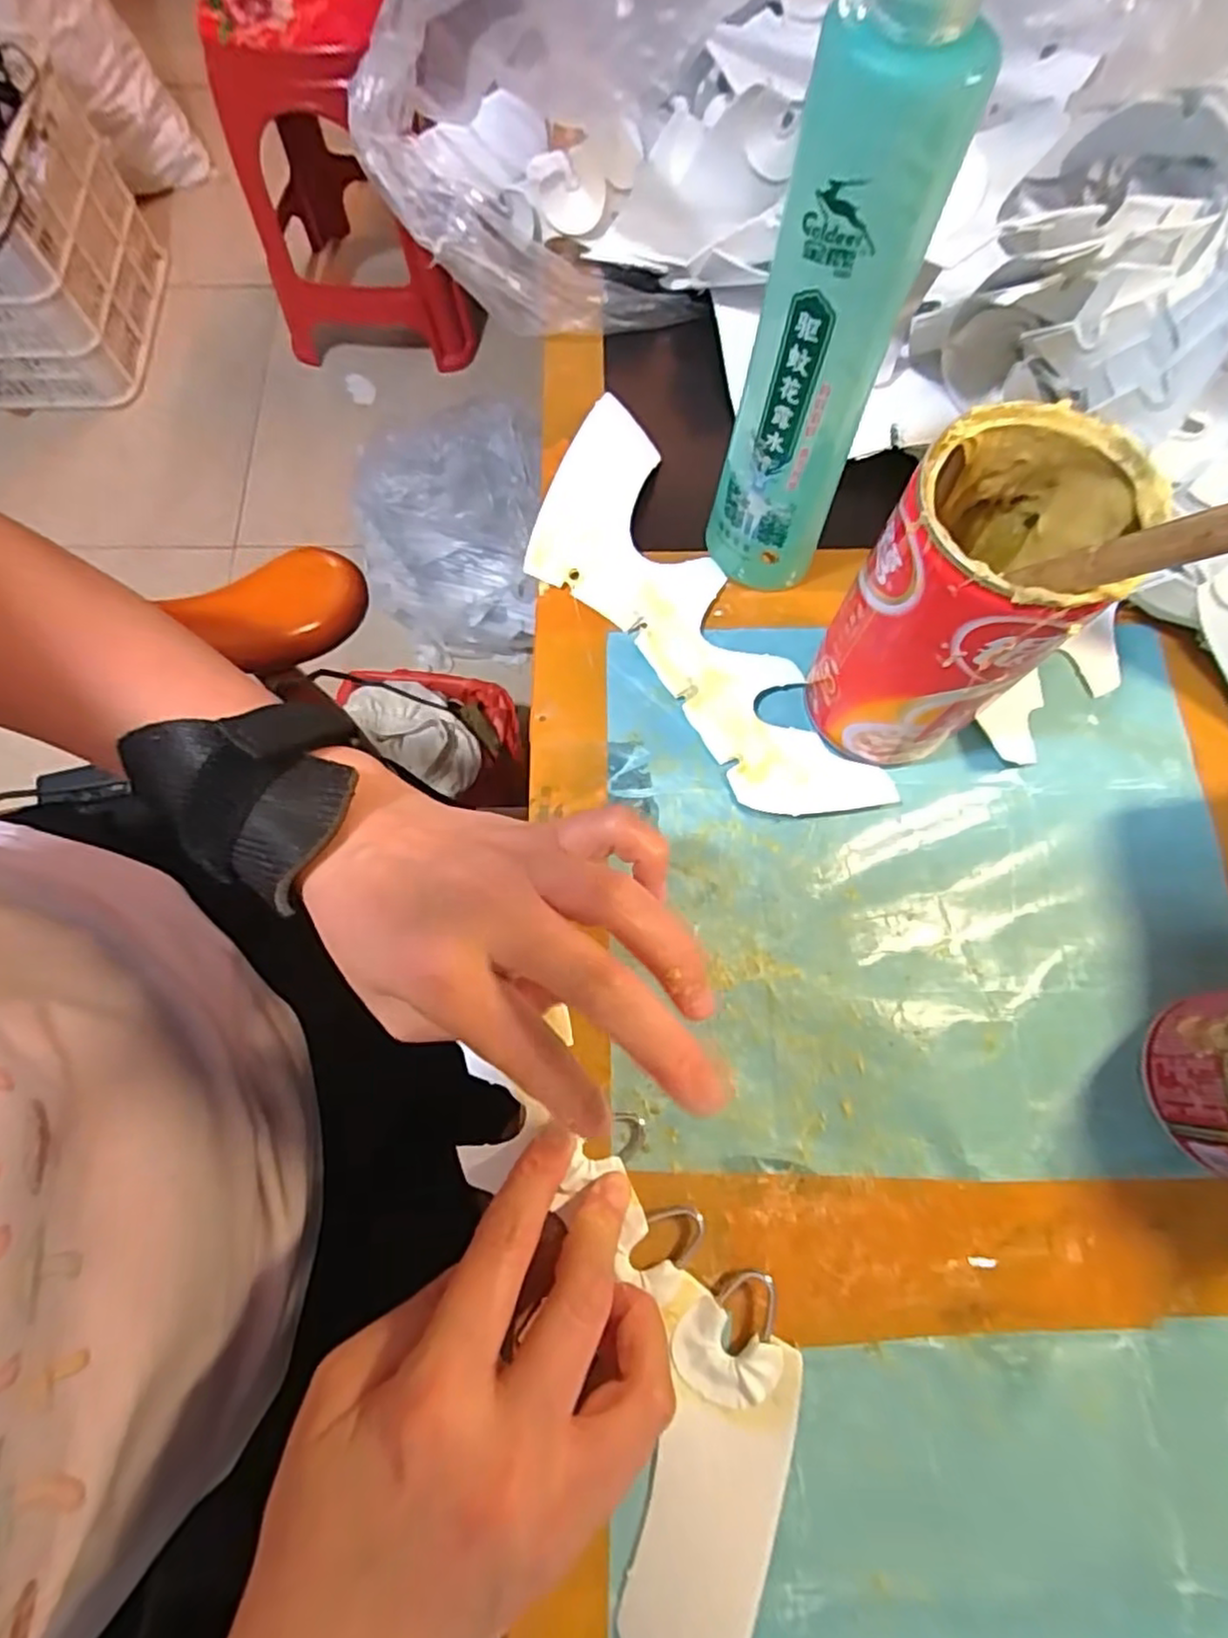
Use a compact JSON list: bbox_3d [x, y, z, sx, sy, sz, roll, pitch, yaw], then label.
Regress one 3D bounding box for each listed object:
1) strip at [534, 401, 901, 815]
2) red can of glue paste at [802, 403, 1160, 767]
[{"bbox_3d":[0.026,-0.085,0.304,0.074,0.010,0.218,-29,76,-3],"label":"strip"},{"bbox_3d":[0.112,-0.069,0.238,0.059,0.121,0.063,0,74,0],"label":"red can of glue paste"}]

